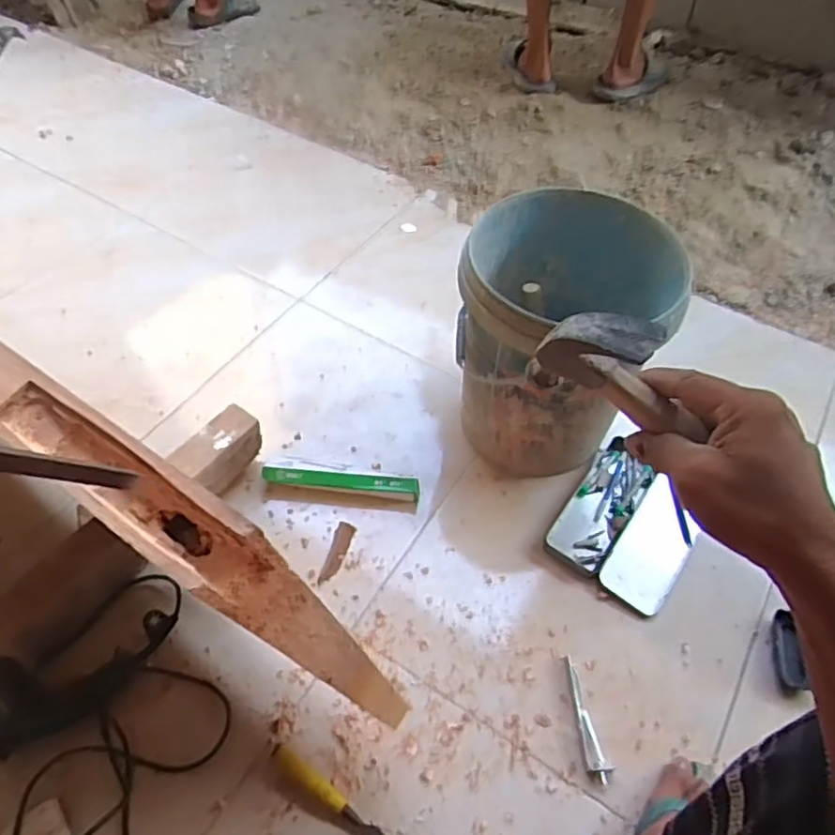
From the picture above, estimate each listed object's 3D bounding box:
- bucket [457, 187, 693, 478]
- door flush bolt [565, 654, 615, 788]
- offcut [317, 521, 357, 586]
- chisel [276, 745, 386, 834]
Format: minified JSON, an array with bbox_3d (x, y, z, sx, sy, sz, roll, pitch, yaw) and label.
[{"bbox_3d":[0.216,-0.134,1.021,0.298,0.342,0.327,1,54,-2],"label":"bucket"},{"bbox_3d":[0.217,0.392,0.833,0.027,0.017,0.151,-10,55,-10],"label":"door flush bolt"},{"bbox_3d":[-0.125,0.209,0.990,0.027,0.004,0.104,16,55,9],"label":"offcut"},{"bbox_3d":[-0.081,0.479,0.770,0.233,0.017,0.024,32,58,19],"label":"chisel"}]

